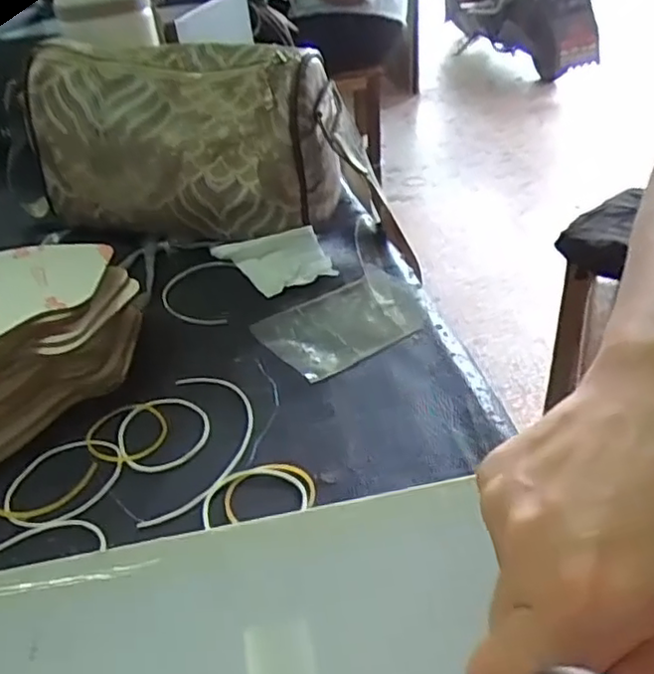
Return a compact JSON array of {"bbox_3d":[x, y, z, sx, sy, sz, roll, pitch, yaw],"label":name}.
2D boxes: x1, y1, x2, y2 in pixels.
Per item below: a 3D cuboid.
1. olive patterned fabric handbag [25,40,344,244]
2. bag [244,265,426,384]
[{"bbox_3d":[-0.107,-0.138,0.522,0.233,0.153,0.078,4,36,11],"label":"olive patterned fabric handbag"},{"bbox_3d":[0.011,-0.014,0.450,0.106,0.014,0.076,-26,41,-28],"label":"bag"}]

